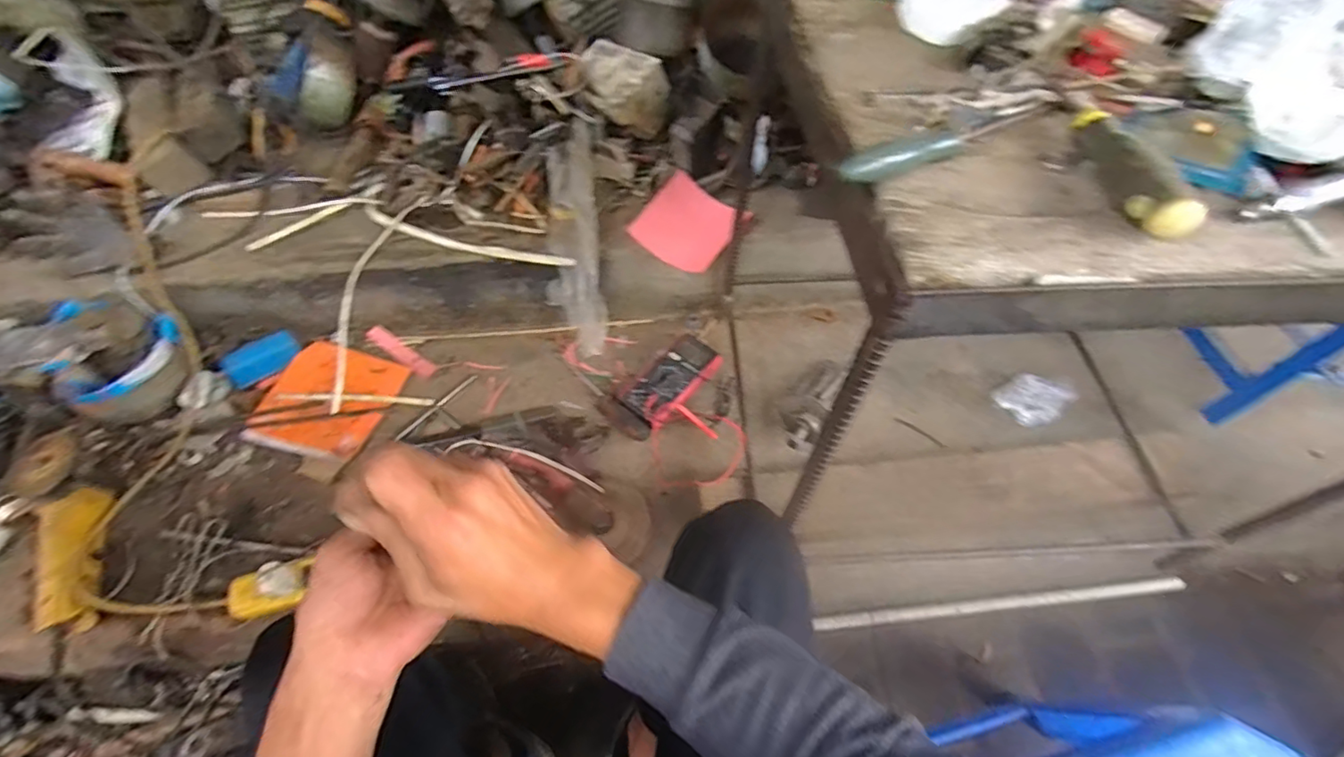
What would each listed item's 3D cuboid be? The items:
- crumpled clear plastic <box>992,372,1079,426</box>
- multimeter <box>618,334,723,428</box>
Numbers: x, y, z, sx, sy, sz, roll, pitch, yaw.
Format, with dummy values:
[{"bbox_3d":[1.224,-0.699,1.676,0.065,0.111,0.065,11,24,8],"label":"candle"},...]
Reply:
[{"bbox_3d":[0.620,0.032,0.976,0.119,0.016,0.086,-28,59,-18],"label":"crumpled clear plastic"},{"bbox_3d":[-0.002,0.005,1.000,0.099,0.048,0.182,34,62,22],"label":"multimeter"}]

